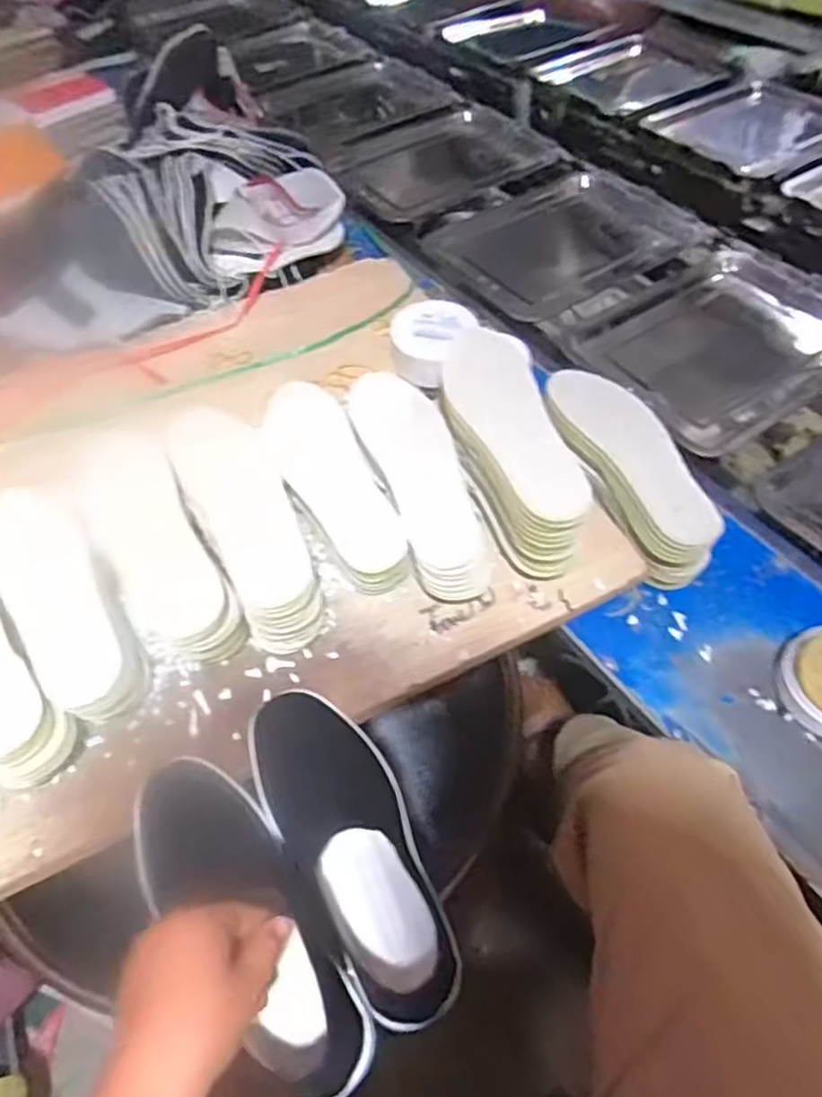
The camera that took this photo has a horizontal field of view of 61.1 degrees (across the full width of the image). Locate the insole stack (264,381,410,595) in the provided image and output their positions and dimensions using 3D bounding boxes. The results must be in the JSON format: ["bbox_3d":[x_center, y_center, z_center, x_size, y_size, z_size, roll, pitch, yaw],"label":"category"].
[{"bbox_3d":[-0.084,-0.061,0.717,0.084,0.078,0.267,-18,55,-13],"label":"insole stack"}]

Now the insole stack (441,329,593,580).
[{"bbox_3d":[0.094,-0.109,0.726,0.097,0.091,0.290,-10,53,-7],"label":"insole stack"}]

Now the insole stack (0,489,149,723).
[{"bbox_3d":[-0.325,0.041,0.648,0.092,0.056,0.259,-31,59,-21],"label":"insole stack"}]

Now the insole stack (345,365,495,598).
[{"bbox_3d":[0.005,-0.069,0.725,0.088,0.076,0.278,-16,54,-11],"label":"insole stack"}]

